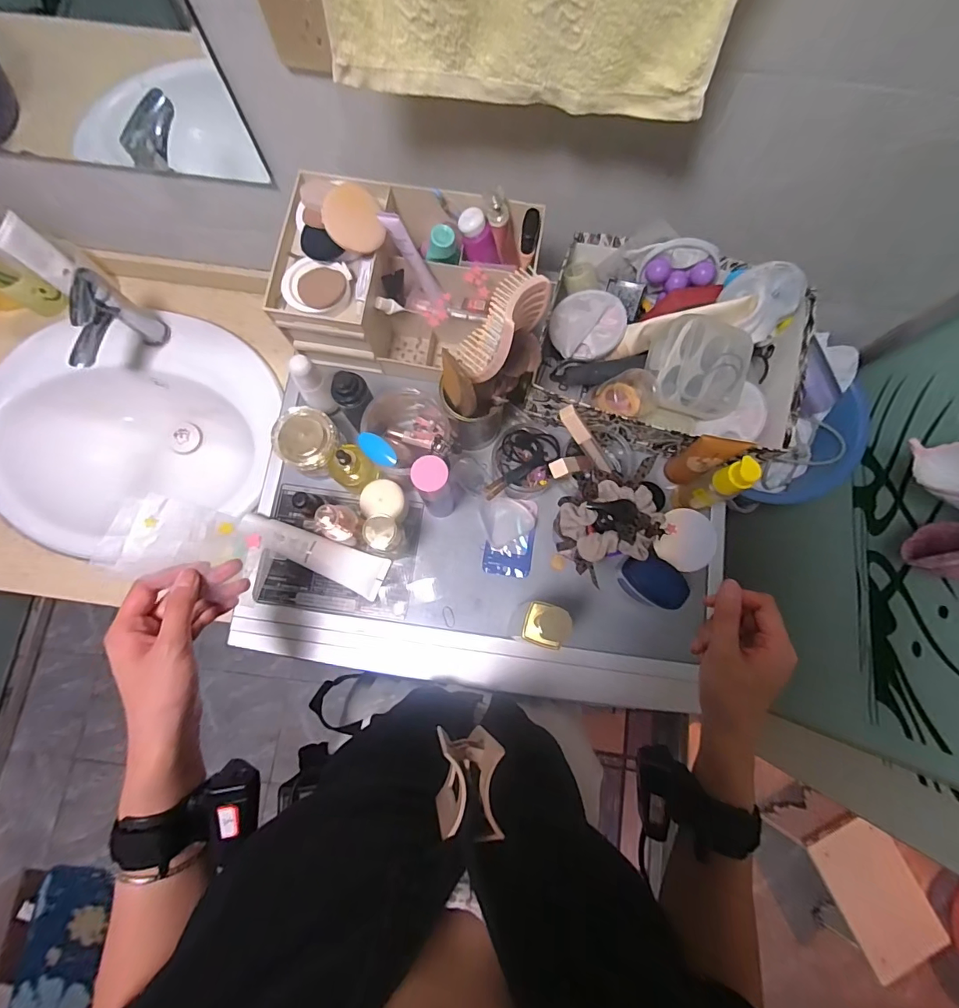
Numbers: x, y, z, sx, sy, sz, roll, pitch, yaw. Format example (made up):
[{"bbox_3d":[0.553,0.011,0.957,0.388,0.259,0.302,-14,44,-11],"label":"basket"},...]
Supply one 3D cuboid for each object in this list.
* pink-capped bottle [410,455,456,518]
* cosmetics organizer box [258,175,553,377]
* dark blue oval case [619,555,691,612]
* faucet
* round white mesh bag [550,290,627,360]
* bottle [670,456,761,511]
[{"bbox_3d":[-0.048,-0.015,0.499,0.033,0.152,0.035,-7,79,-2],"label":"pink-capped bottle"},{"bbox_3d":[-0.084,-0.268,0.551,0.291,0.150,0.181,4,79,0],"label":"cosmetics organizer box"},{"bbox_3d":[0.192,0.088,0.501,0.073,0.052,0.043,36,81,6],"label":"dark blue oval case"},{"bbox_3d":[-0.612,-0.280,0.766,0.040,0.185,0.149,9,79,1],"label":"faucet"},{"bbox_3d":[0.132,-0.219,0.551,0.086,0.024,0.089,0,79,-1],"label":"round white mesh bag"},{"bbox_3d":[0.260,-0.017,0.506,0.028,0.137,0.032,3,79,0],"label":"bottle"}]

